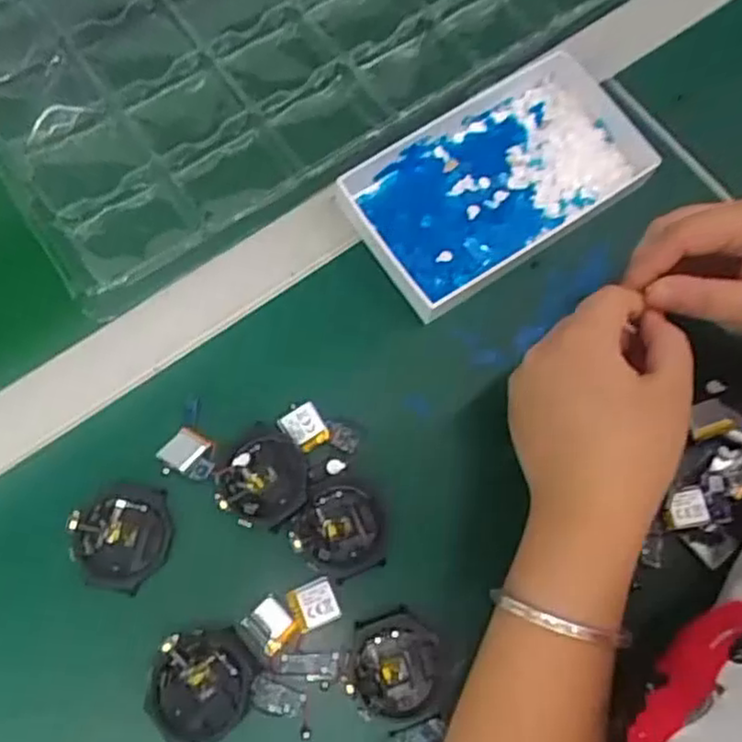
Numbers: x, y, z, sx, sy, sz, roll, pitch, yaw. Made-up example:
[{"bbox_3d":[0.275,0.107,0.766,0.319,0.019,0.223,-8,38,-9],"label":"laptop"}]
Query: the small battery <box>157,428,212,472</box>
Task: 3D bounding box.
[{"bbox_3d":[-0.100,0.041,0.381,0.020,0.006,0.022,36,73,9],"label":"small battery"}]

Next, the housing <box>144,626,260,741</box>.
[{"bbox_3d":[-0.082,0.154,0.349,0.048,0.012,0.053,14,71,2],"label":"housing"}]

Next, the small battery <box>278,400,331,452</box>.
[{"bbox_3d":[-0.036,0.030,0.390,0.020,0.004,0.025,-31,75,-12],"label":"small battery"}]

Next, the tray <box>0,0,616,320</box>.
[{"bbox_3d":[-0.058,-0.276,0.509,0.470,0.051,0.308,-34,76,-13],"label":"tray"}]

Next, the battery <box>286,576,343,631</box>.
[{"bbox_3d":[-0.029,0.119,0.363,0.023,0.004,0.022,-20,73,-9],"label":"battery"}]

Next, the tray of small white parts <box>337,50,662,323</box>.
[{"bbox_3d":[0.082,-0.120,0.440,0.186,0.024,0.102,-32,75,-12],"label":"tray of small white parts"}]

